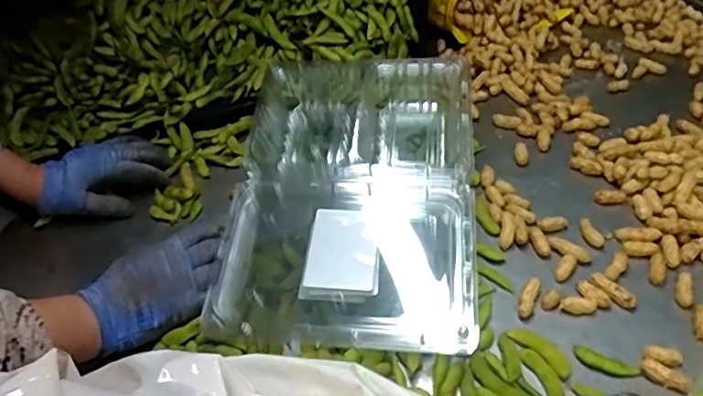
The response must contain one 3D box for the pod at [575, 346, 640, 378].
[{"bbox_3d":[0.203,0.133,0.430,0.048,0.007,0.018,17,50,23],"label":"pod"}]

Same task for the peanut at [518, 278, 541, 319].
[{"bbox_3d":[0.156,0.089,0.474,0.013,0.009,0.037,18,65,24],"label":"peanut"}]

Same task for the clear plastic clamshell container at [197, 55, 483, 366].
[{"bbox_3d":[0.002,-0.019,0.546,0.223,0.086,0.351,0,45,8],"label":"clear plastic clamshell container"}]

